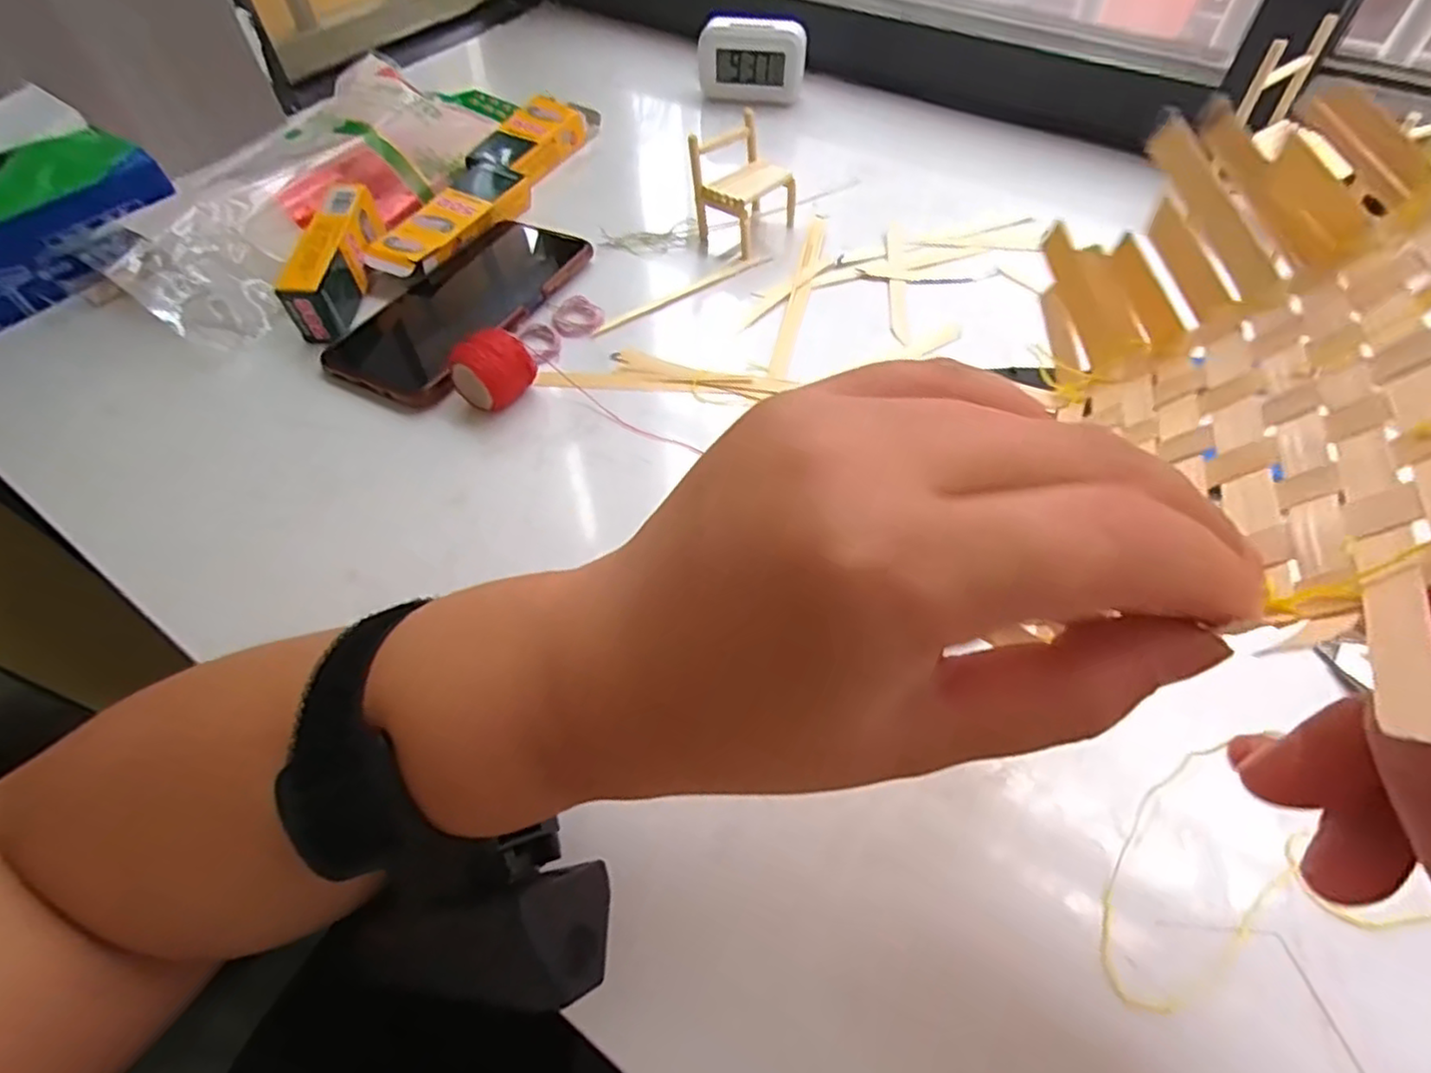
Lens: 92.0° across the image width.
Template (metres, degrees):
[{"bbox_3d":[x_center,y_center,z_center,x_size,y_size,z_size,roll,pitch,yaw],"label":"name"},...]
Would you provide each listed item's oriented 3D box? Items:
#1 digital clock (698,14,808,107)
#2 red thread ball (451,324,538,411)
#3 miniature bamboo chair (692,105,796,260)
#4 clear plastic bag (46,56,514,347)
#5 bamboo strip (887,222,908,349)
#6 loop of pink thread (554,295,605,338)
[{"bbox_3d":[0.031,-0.391,0.567,0.084,0.053,0.029,6,54,6],"label":"digital clock"},{"bbox_3d":[-0.116,-0.087,0.358,0.029,0.034,0.038,38,62,25],"label":"red thread ball"},{"bbox_3d":[0.018,-0.224,0.442,0.053,0.054,0.059,37,62,25],"label":"miniature bamboo chair"},{"bbox_3d":[-0.263,-0.249,0.463,0.138,0.050,0.308,15,55,12],"label":"clear plastic bag"},{"bbox_3d":[0.111,-0.157,0.423,0.010,0.004,0.122,6,54,5],"label":"bamboo strip"},{"bbox_3d":[-0.080,-0.129,0.404,0.028,0.008,0.029,-4,53,-2],"label":"loop of pink thread"}]

